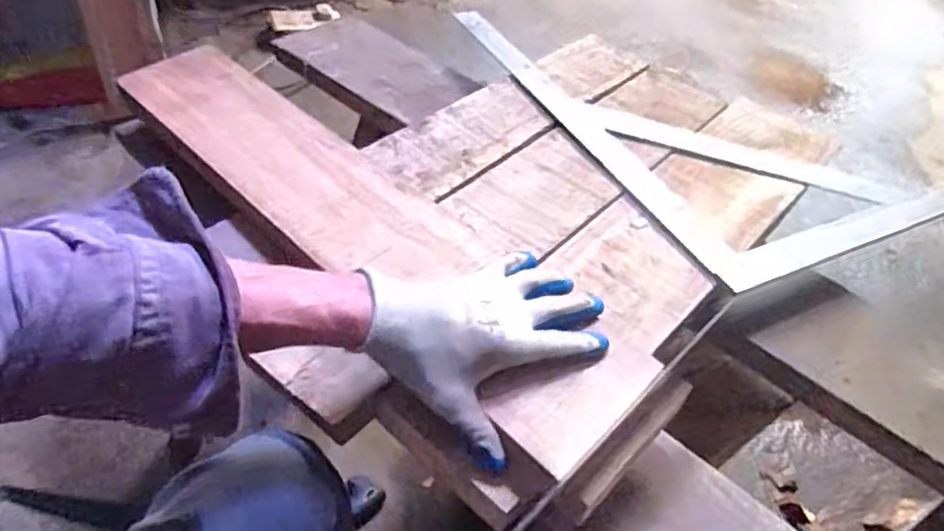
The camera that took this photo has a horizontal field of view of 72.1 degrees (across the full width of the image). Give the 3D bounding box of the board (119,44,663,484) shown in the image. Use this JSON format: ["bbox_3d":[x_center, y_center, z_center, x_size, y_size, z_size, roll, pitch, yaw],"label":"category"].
[{"bbox_3d":[-0.128,-0.063,0.613,0.130,0.019,0.633,-32,56,-32],"label":"board"}]

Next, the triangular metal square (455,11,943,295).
[{"bbox_3d":[0.264,-0.216,0.841,0.349,0.020,0.574,-17,50,-23],"label":"triangular metal square"}]

